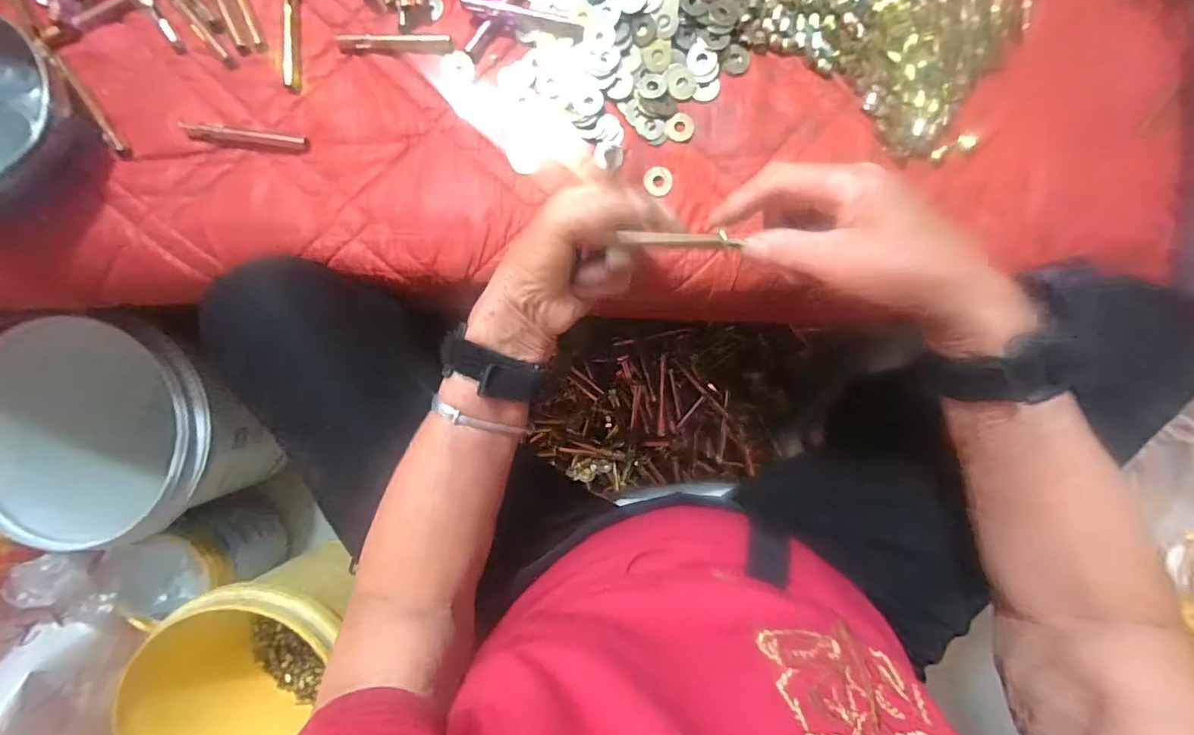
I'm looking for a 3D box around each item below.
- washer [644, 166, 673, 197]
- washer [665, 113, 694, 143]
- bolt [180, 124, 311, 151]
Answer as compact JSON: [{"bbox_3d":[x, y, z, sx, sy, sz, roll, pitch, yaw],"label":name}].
[{"bbox_3d":[0.046,-0.140,0.382,0.022,0.004,0.023,-1,95,-8],"label":"washer"},{"bbox_3d":[0.063,-0.183,0.383,0.021,0.004,0.021,0,89,1],"label":"washer"},{"bbox_3d":[-0.261,-0.173,0.378,0.086,0.016,0.012,3,89,1],"label":"bolt"}]

